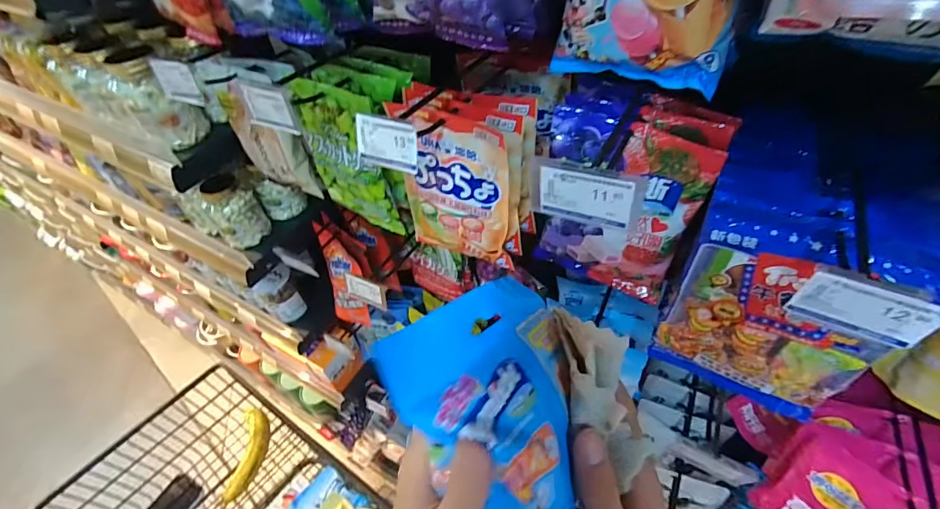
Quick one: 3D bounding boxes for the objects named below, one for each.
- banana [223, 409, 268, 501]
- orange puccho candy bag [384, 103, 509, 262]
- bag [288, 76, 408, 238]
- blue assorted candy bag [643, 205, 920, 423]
[{"bbox_3d":[-0.466,0.425,0.897,0.053,0.048,0.175,-3,48,4],"label":"banana"},{"bbox_3d":[-0.021,-0.073,0.491,0.145,0.184,0.028,20,53,23],"label":"orange puccho candy bag"},{"bbox_3d":[-0.159,-0.120,0.546,0.119,0.192,0.026,20,53,23],"label":"bag"},{"bbox_3d":[0.277,0.054,0.394,0.160,0.238,0.035,22,54,24],"label":"blue assorted candy bag"}]

